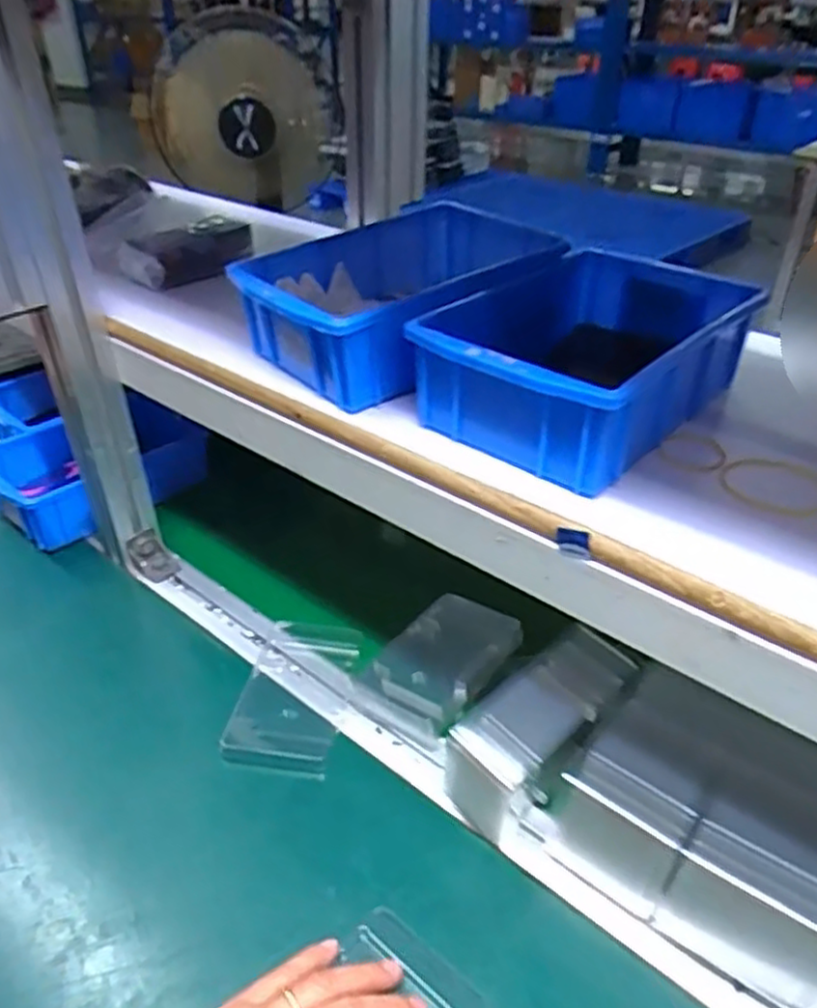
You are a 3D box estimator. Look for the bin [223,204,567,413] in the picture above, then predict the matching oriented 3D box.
[{"bbox_3d":[-0.005,-0.140,0.507,0.201,0.065,0.138,-22,41,-29],"label":"bin"}]

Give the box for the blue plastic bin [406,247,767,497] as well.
[{"bbox_3d":[0.111,-0.093,0.447,0.133,0.062,0.205,28,43,33],"label":"blue plastic bin"}]

